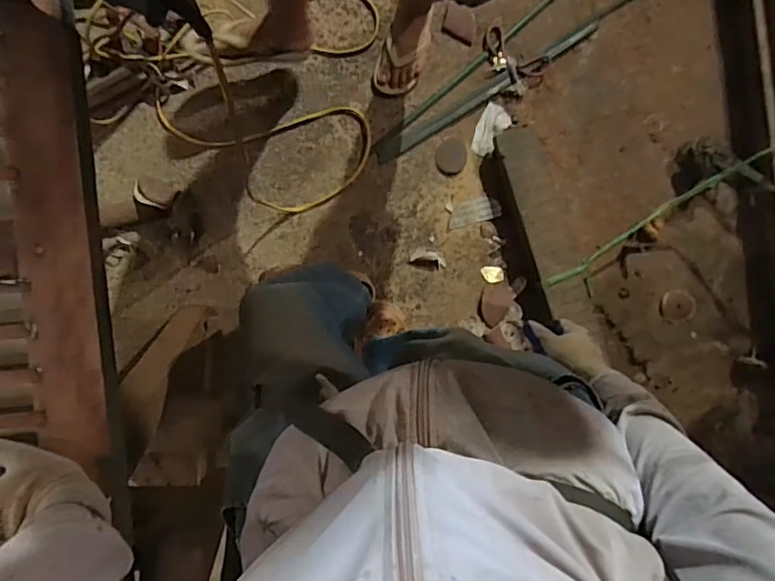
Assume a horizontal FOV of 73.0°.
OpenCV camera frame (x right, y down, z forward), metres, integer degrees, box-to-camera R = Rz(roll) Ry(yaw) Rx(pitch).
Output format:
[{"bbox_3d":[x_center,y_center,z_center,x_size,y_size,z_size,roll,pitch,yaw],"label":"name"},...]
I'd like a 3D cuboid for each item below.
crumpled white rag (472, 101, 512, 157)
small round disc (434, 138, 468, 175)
[{"bbox_3d":[0.252,-0.397,1.281,0.067,0.019,0.129,34,85,-6],"label":"crumpled white rag"},{"bbox_3d":[0.157,-0.331,1.282,0.075,0.004,0.086,14,87,-7],"label":"small round disc"}]

